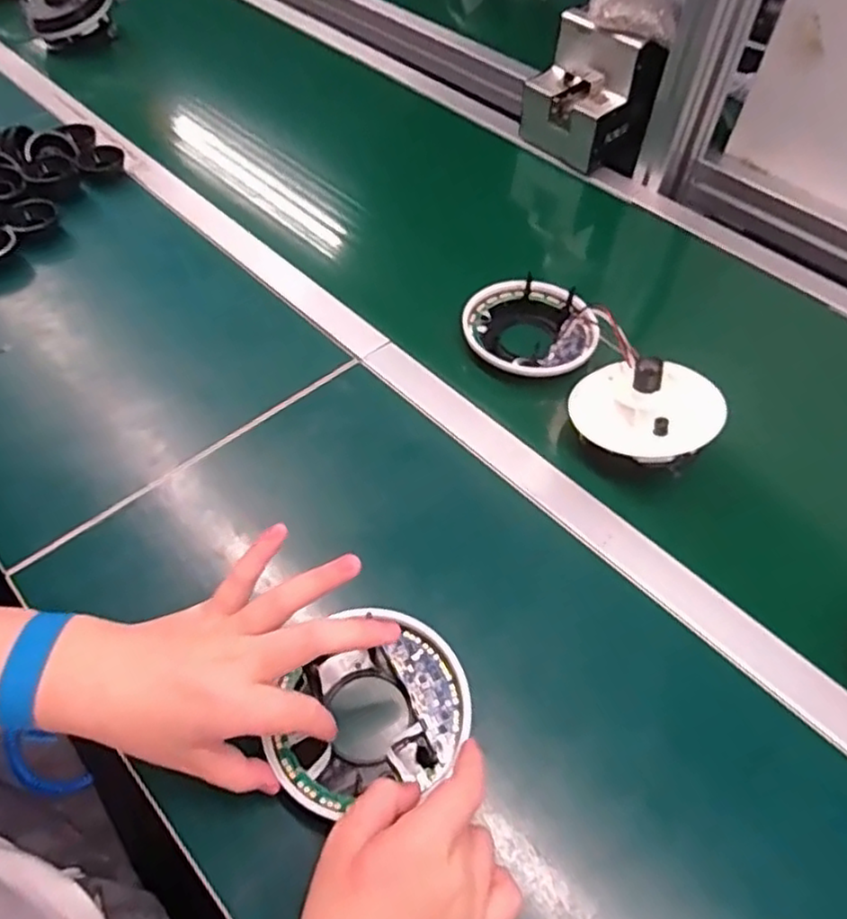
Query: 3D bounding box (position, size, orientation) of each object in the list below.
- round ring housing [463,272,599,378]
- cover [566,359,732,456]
[{"bbox_3d":[0.109,-0.133,0.692,0.130,0.035,0.123,0,55,-1],"label":"round ring housing"},{"bbox_3d":[0.185,-0.051,0.578,0.128,0.048,0.101,9,57,31],"label":"cover"}]

